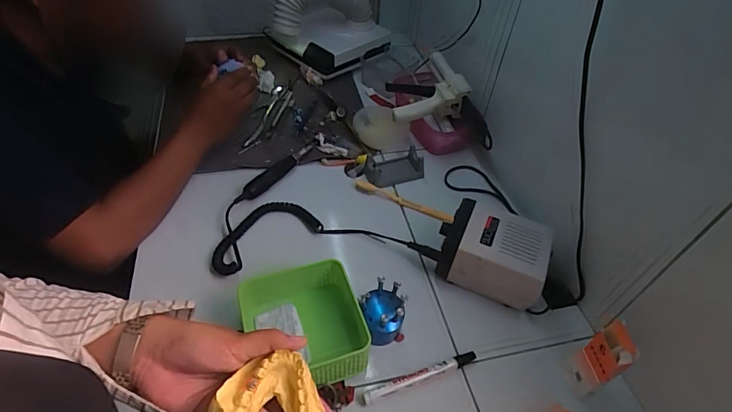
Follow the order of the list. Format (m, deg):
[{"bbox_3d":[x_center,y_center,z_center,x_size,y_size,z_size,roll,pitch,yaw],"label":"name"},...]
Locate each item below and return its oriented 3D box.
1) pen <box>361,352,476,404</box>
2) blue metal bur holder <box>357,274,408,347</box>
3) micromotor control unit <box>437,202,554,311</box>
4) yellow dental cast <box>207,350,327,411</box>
[{"bbox_3d":[0.065,0.201,0.493,0.147,0.010,0.012,-15,49,-15],"label":"pen"},{"bbox_3d":[0.021,0.133,0.525,0.058,0.076,0.059,1,47,-1],"label":"blue metal bur holder"},{"bbox_3d":[0.173,0.064,0.579,0.141,0.090,0.098,20,49,16],"label":"micromotor control unit"},{"bbox_3d":[-0.064,0.138,0.305,0.081,0.026,0.056,19,54,-9],"label":"yellow dental cast"}]

